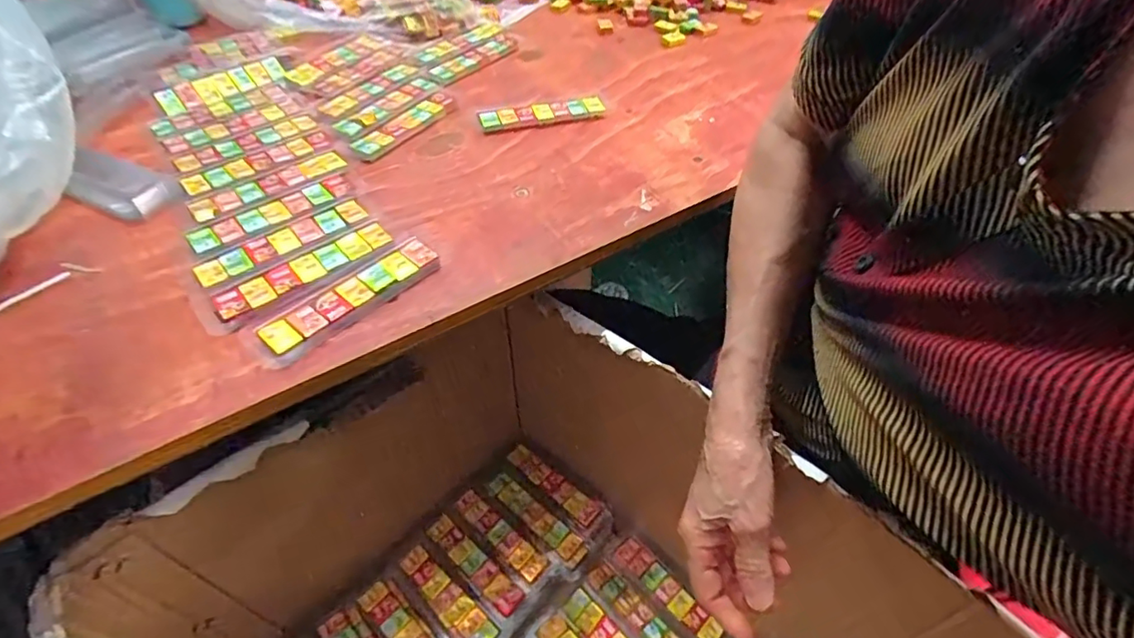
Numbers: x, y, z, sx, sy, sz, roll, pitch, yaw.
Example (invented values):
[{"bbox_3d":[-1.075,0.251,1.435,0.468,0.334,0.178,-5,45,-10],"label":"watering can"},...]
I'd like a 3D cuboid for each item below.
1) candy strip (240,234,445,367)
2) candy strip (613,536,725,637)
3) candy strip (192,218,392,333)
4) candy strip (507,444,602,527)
[{"bbox_3d":[-0.141,-0.015,0.359,0.040,0.008,0.126,36,57,26],"label":"candy strip"},{"bbox_3d":[0.095,0.261,0.531,0.032,0.010,0.120,-31,56,-25],"label":"candy strip"},{"bbox_3d":[-0.179,-0.031,0.372,0.128,0.006,0.040,-33,57,-26],"label":"candy strip"},{"bbox_3d":[-0.015,0.178,0.601,0.114,0.013,0.025,34,57,25],"label":"candy strip"}]

